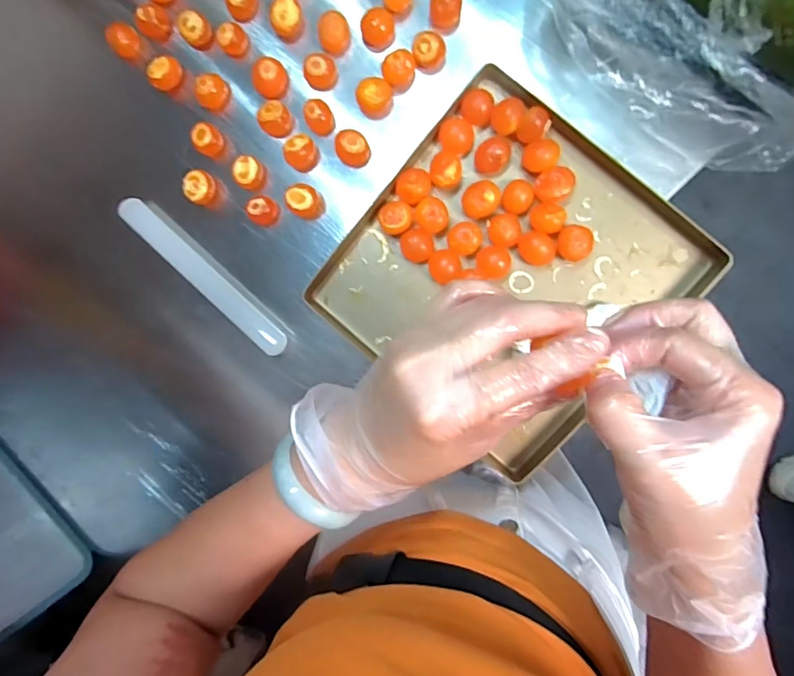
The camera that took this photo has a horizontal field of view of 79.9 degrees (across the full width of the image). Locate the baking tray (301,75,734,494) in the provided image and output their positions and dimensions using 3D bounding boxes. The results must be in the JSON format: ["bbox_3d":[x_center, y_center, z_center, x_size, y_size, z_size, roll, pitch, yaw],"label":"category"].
[{"bbox_3d":[0.104,-0.058,0.451,0.284,0.031,0.286,40,98,3],"label":"baking tray"}]

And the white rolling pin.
[{"bbox_3d":[-0.199,-0.062,0.492,0.217,0.023,0.026,43,98,3],"label":"white rolling pin"}]

